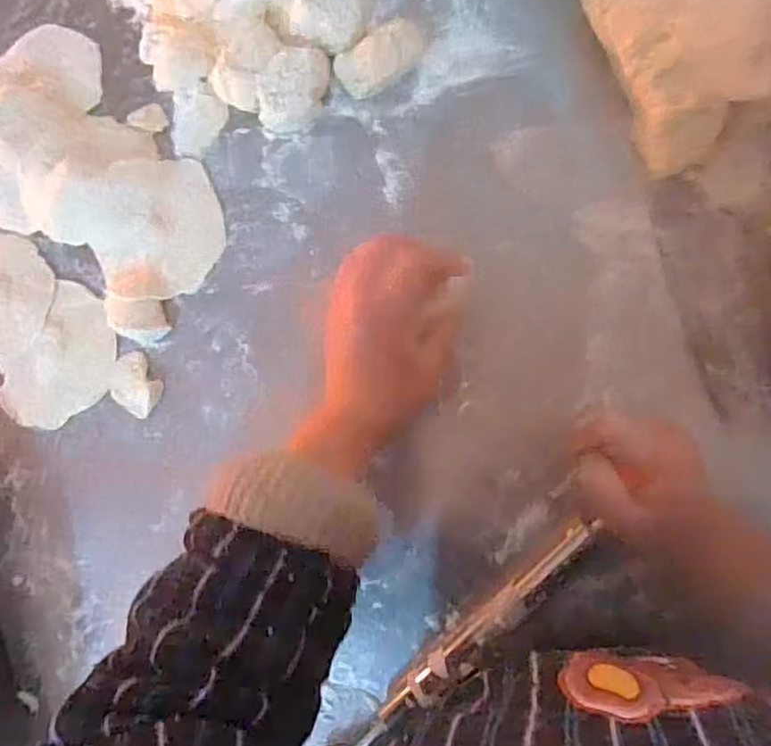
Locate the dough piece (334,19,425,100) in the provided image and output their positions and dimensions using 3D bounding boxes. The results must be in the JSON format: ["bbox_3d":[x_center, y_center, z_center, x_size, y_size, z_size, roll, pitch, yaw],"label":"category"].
[{"bbox_3d":[-0.004,-0.233,0.470,0.065,0.028,0.034,-27,84,7],"label":"dough piece"}]

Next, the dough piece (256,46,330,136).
[{"bbox_3d":[-0.070,-0.216,0.486,0.041,0.030,0.064,26,92,9],"label":"dough piece"}]

